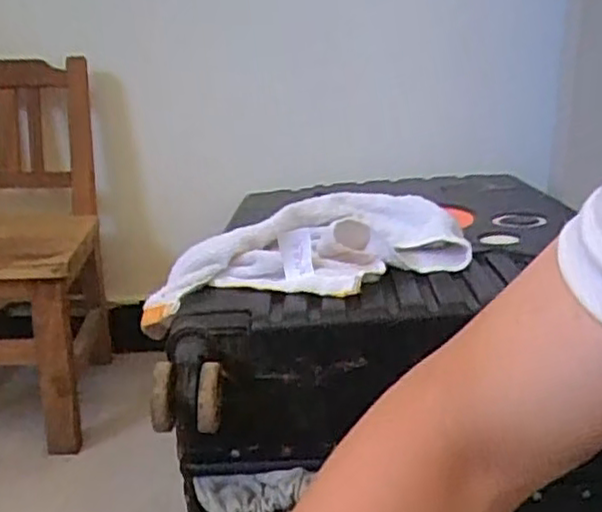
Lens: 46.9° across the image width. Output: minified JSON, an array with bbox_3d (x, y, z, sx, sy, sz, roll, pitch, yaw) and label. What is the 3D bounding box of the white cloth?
[{"bbox_3d":[0.009,0.003,0.629,0.298,0.086,0.110,-4,16,-13],"label":"white cloth"}]

